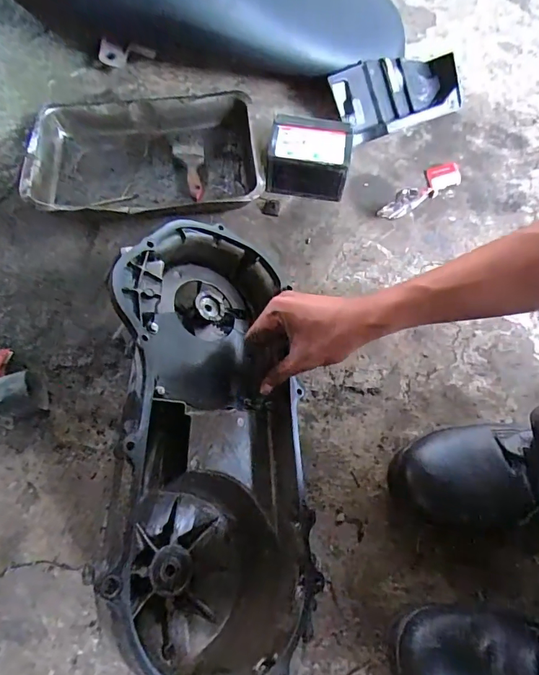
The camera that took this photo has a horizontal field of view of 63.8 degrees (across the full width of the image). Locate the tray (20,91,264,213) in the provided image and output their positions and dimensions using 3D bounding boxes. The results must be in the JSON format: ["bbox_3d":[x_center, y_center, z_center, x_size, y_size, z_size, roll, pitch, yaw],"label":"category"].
[{"bbox_3d":[-0.170,-0.248,0.608,0.306,0.053,0.212,-5,65,-5],"label":"tray"}]

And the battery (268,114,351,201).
[{"bbox_3d":[0.054,-0.254,0.610,0.110,0.073,0.089,10,65,2],"label":"battery"}]

